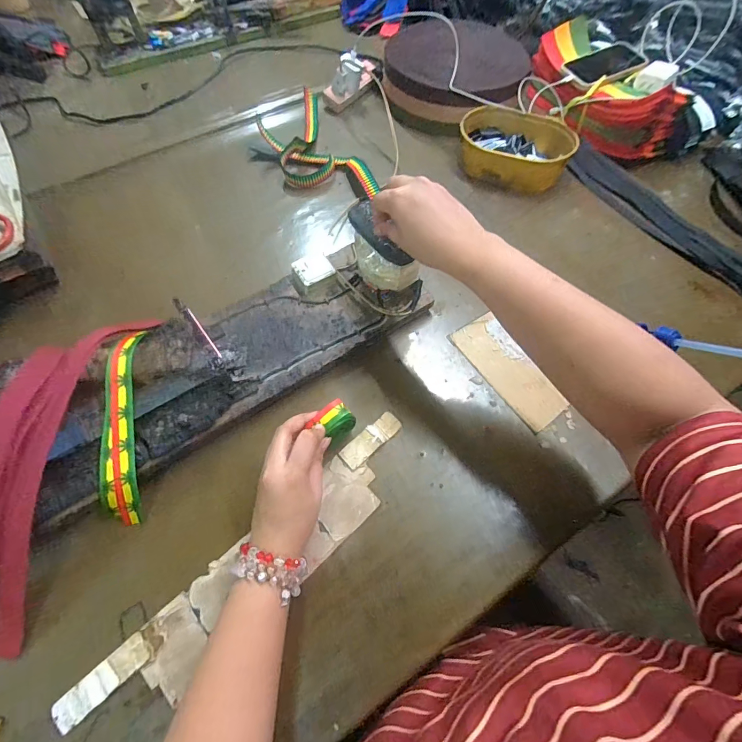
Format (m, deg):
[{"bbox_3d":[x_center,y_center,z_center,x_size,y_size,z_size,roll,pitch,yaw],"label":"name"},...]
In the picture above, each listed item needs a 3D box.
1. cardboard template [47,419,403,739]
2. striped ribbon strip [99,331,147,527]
[{"bbox_3d":[-0.103,0.193,0.383,0.397,0.010,0.073,-39,68,-19],"label":"cardboard template"},{"bbox_3d":[-0.259,0.056,0.395,0.032,0.034,0.199,-4,83,-4],"label":"striped ribbon strip"}]

